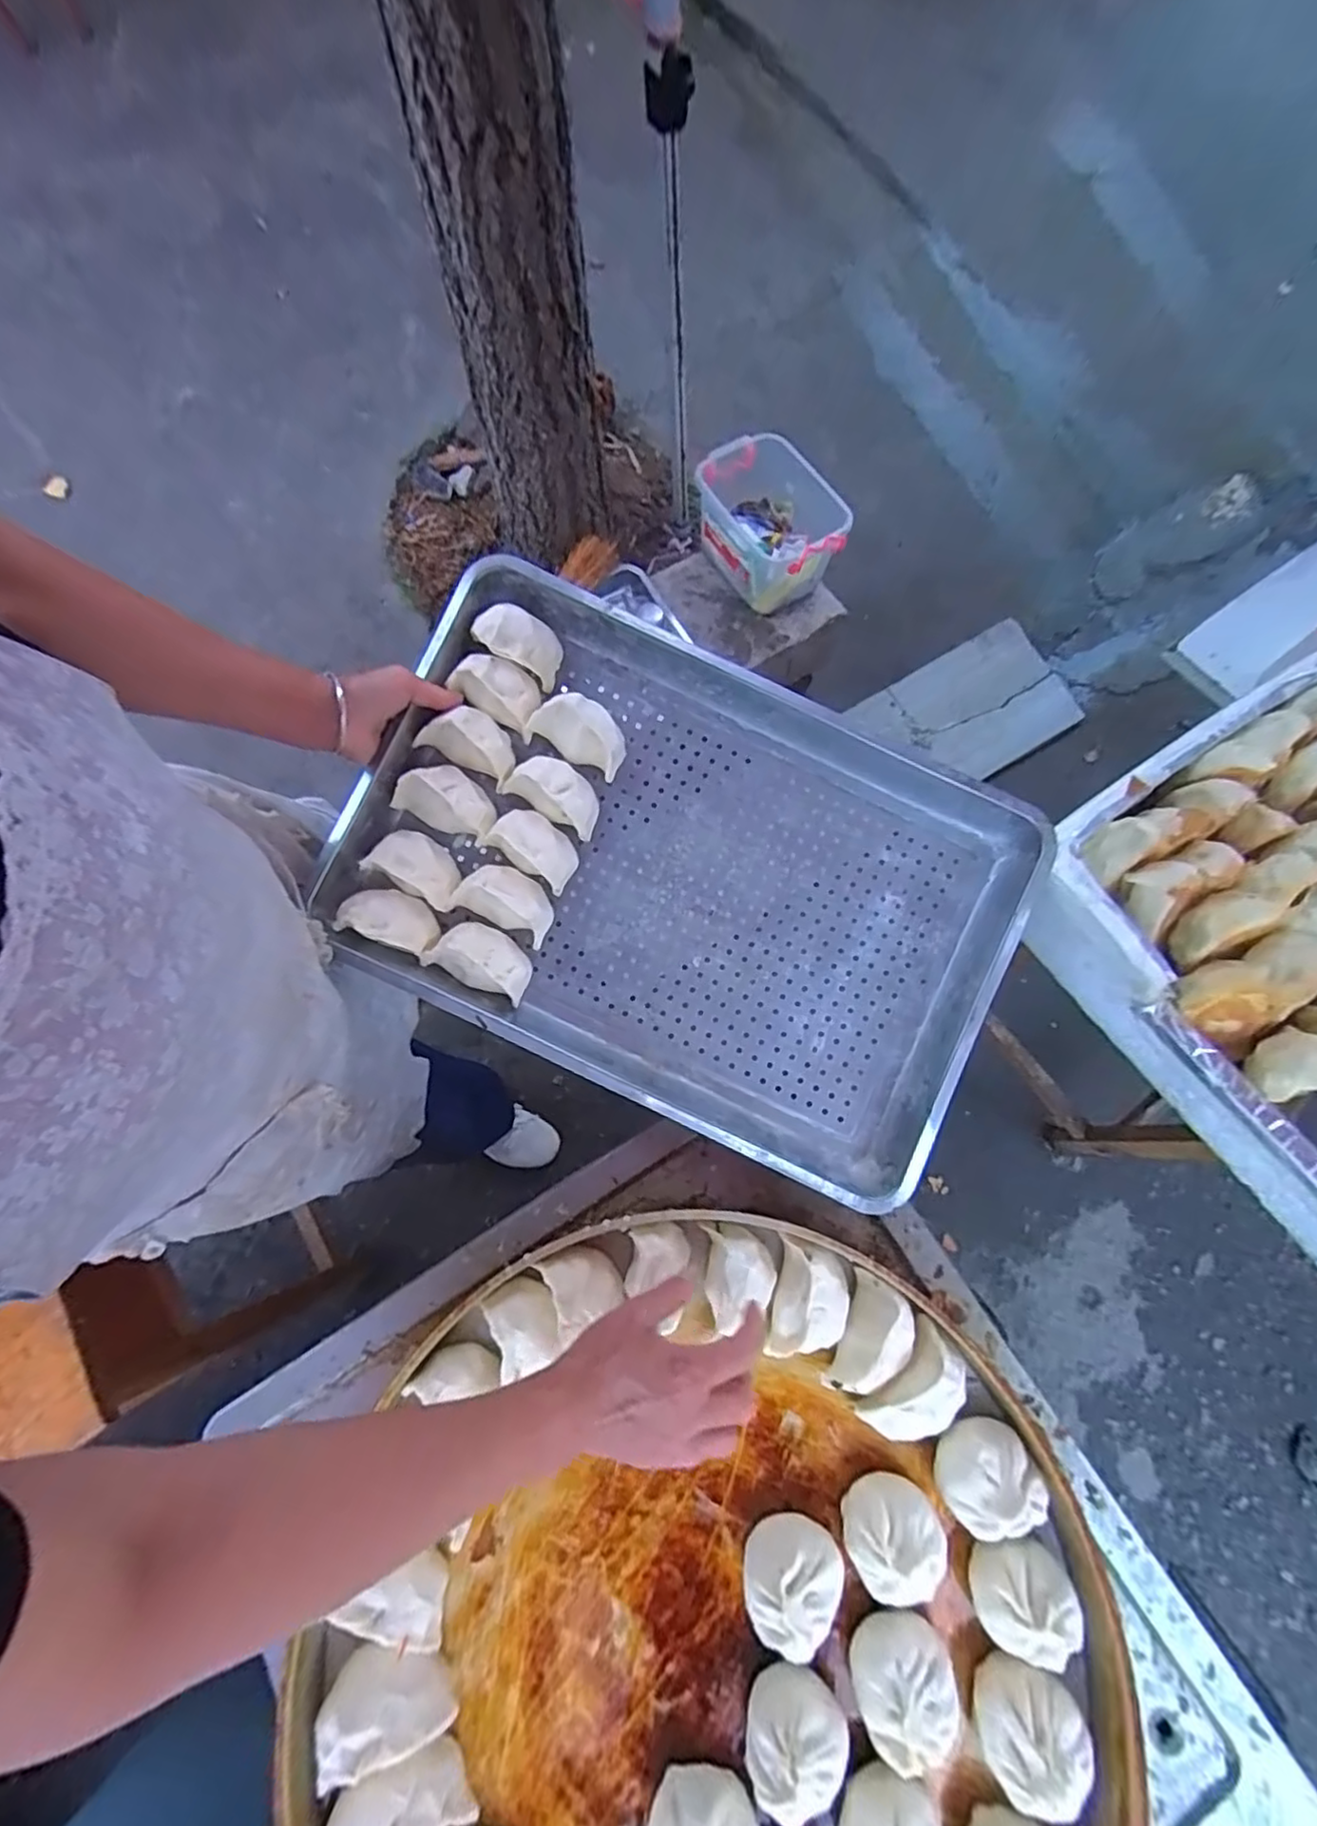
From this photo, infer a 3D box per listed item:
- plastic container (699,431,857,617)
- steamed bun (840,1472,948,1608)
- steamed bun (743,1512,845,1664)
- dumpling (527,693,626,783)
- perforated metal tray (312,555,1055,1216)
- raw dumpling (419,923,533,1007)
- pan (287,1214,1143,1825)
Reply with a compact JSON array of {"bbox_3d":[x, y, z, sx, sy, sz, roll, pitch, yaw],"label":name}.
[{"bbox_3d":[0.201,-0.756,1.234,0.195,0.172,0.334,-34,74,-10],"label":"plastic container"},{"bbox_3d":[0.166,0.442,0.458,0.067,0.050,0.062,0,71,1],"label":"steamed bun"},{"bbox_3d":[0.095,0.470,0.453,0.067,0.047,0.059,-6,71,-1],"label":"steamed bun"},{"bbox_3d":[-0.071,-0.170,0.603,0.090,0.052,0.025,30,31,-2],"label":"dumpling"},{"bbox_3d":[0.019,-0.031,0.591,0.576,0.071,0.387,25,87,-2],"label":"perforated metal tray"},{"bbox_3d":[-0.162,0.039,0.584,0.092,0.041,0.053,23,73,8],"label":"raw dumpling"},{"bbox_3d":[0.042,0.501,0.433,0.501,0.070,0.521,0,71,1],"label":"pan"}]

